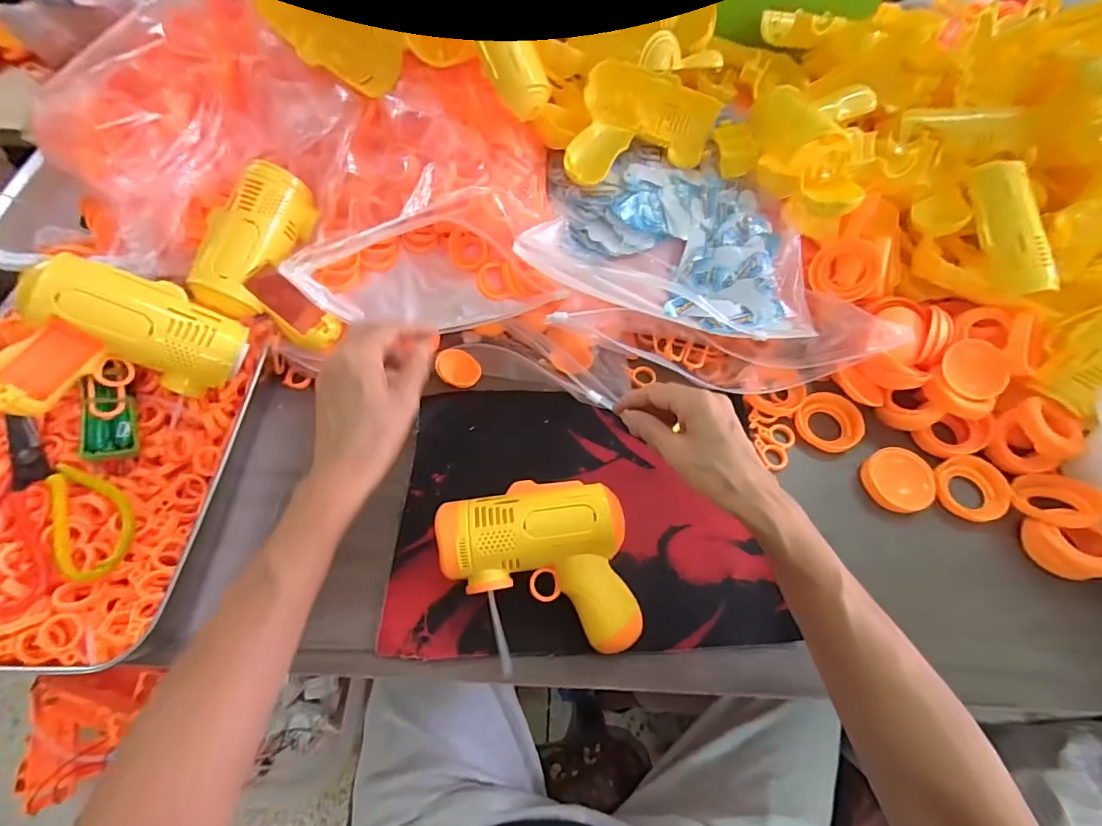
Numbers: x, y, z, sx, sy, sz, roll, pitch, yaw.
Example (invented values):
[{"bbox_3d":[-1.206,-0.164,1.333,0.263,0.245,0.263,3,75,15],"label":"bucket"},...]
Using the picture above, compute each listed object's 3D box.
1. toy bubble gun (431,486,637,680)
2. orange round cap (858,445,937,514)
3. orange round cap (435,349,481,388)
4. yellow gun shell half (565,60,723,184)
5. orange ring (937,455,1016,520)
[{"bbox_3d":[-0.009,0.118,0.365,0.135,0.058,0.123,-8,62,-7],"label":"toy bubble gun"},{"bbox_3d":[0.315,0.059,0.436,0.058,0.018,0.057,1,61,-2],"label":"orange round cap"},{"bbox_3d":[-0.093,-0.045,0.478,0.046,0.005,0.036,34,74,2],"label":"orange round cap"},{"bbox_3d":[0.088,-0.269,0.452,0.129,0.049,0.118,14,61,5],"label":"yellow gun shell half"},{"bbox_3d":[0.381,0.068,0.436,0.060,0.012,0.058,1,61,-2],"label":"orange ring"}]

